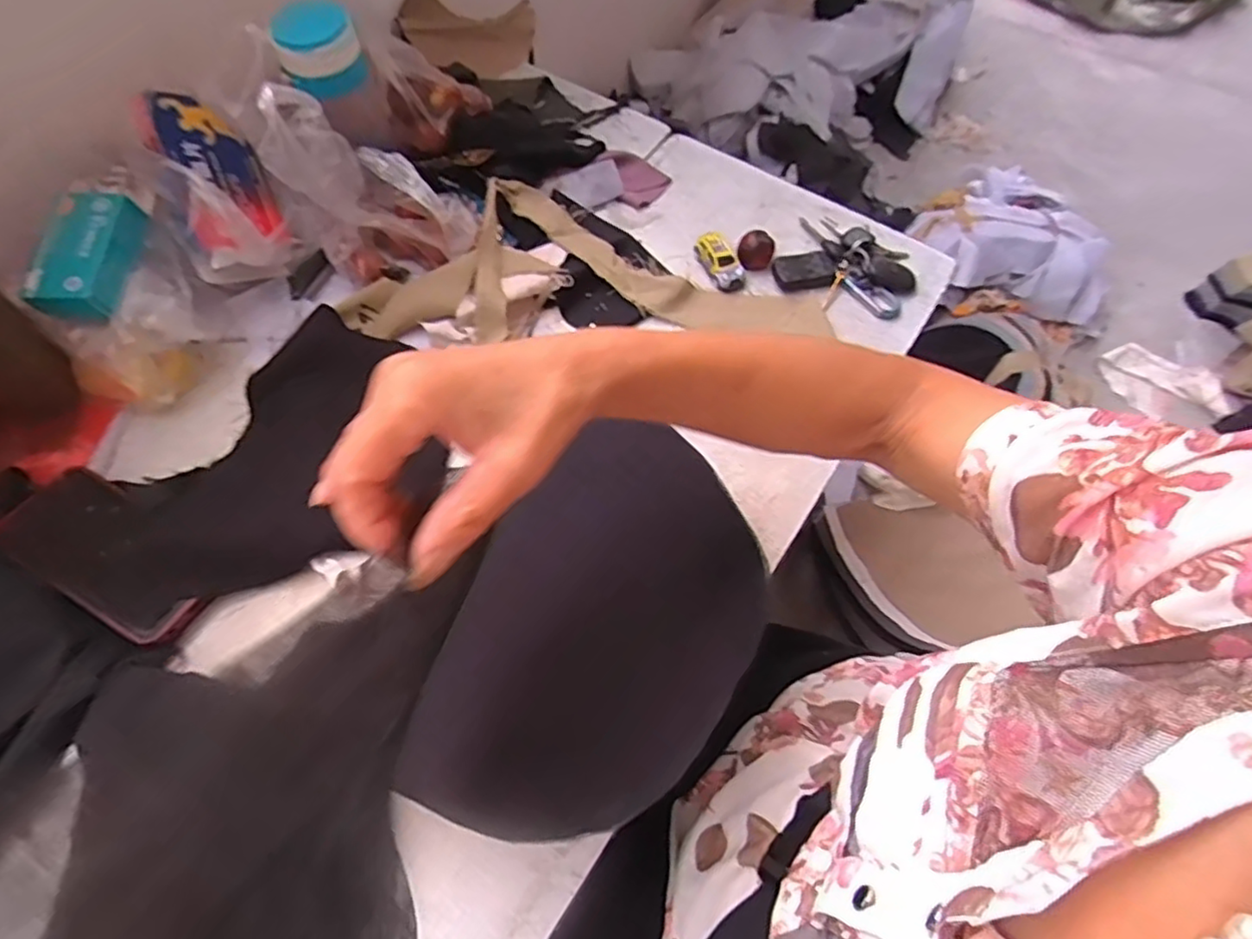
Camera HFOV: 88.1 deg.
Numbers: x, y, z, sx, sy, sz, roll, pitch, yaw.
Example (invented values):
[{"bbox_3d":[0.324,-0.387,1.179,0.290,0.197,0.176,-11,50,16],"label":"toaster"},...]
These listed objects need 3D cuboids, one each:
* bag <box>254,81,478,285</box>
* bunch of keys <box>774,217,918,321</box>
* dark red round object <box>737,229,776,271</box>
[{"bbox_3d":[-0.206,-0.234,0.535,0.137,0.156,0.071,-9,64,-4],"label":"bag"},{"bbox_3d":[0.214,-0.198,0.619,0.122,0.023,0.098,23,66,11],"label":"bunch of keys"},{"bbox_3d":[0.123,-0.207,0.622,0.033,0.031,0.035,0,64,0],"label":"dark red round object"}]

